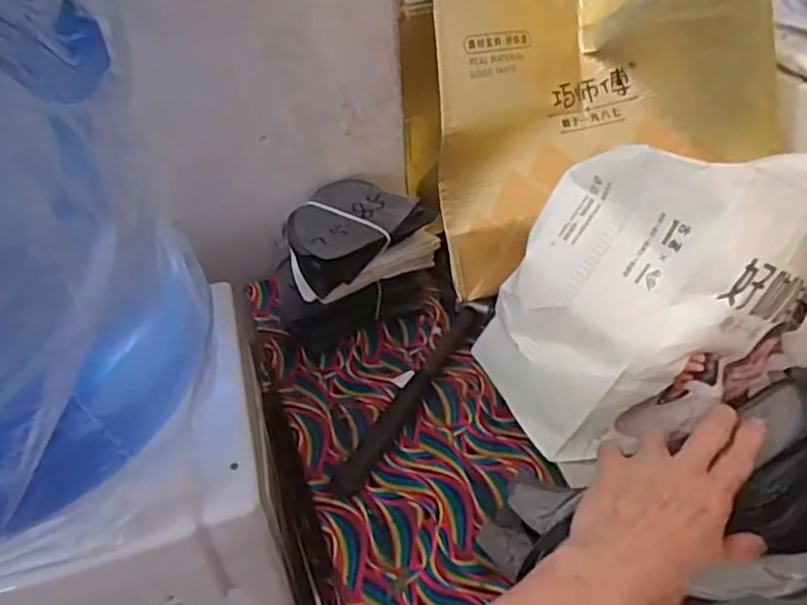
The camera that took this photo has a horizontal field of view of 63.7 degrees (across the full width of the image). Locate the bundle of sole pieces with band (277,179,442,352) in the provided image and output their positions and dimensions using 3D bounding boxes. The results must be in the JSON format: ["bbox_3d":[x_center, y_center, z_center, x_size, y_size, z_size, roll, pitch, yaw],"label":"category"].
[{"bbox_3d":[-0.061,-0.042,0.633,0.158,0.093,0.114,-34,49,-30],"label":"bundle of sole pieces with band"}]

